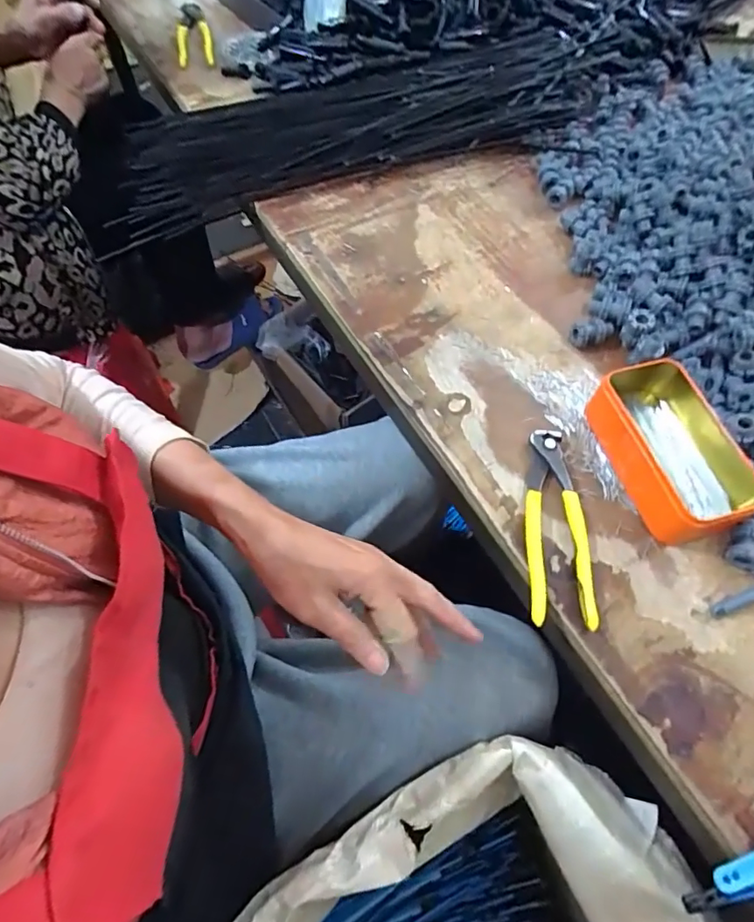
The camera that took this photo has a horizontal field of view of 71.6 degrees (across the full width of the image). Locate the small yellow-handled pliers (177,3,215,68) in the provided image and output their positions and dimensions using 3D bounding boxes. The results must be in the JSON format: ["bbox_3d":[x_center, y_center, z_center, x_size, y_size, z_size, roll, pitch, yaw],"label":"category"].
[{"bbox_3d":[-0.277,-0.648,0.789,0.049,0.014,0.184,-10,63,-7],"label":"small yellow-handled pliers"}]

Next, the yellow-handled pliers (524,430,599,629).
[{"bbox_3d":[0.147,0.050,0.428,0.048,0.015,0.166,5,62,1],"label":"yellow-handled pliers"}]

